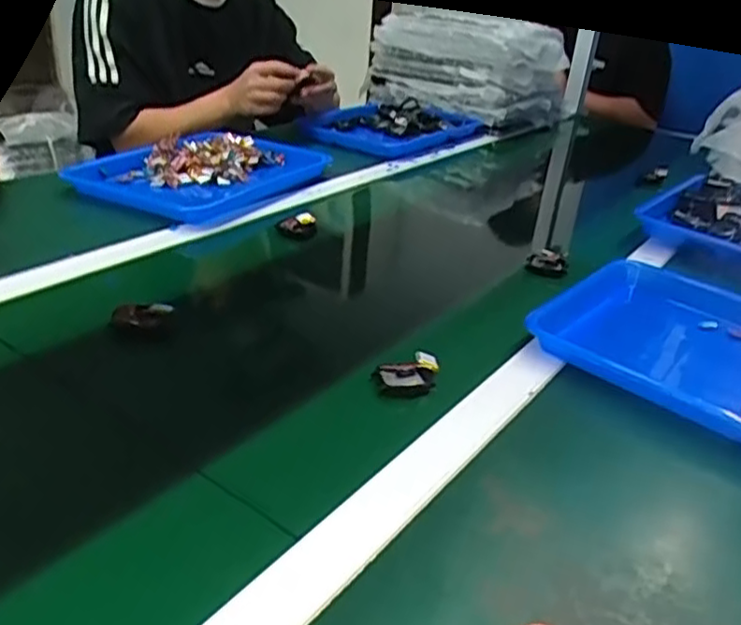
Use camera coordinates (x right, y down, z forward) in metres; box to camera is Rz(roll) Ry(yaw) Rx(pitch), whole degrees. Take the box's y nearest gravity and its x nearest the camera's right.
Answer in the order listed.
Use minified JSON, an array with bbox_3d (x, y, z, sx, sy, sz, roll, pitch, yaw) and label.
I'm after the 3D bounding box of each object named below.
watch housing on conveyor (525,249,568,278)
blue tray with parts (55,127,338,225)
[{"bbox_3d":[0.216,-0.062,0.827,0.049,0.034,0.025,16,30,16],"label":"watch housing on conveyor"},{"bbox_3d":[-0.236,-0.206,0.966,0.232,0.034,0.321,19,31,22],"label":"blue tray with parts"}]

